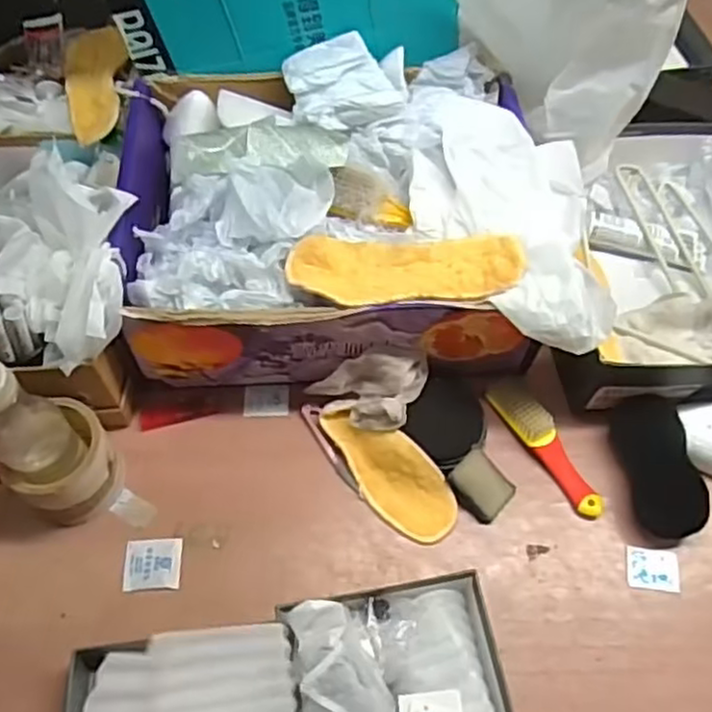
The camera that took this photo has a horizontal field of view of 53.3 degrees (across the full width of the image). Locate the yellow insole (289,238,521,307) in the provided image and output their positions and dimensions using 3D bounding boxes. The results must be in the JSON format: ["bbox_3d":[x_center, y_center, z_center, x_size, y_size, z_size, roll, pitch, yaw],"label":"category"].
[{"bbox_3d":[0.043,-0.076,0.618,0.200,0.021,0.070,1,58,0],"label":"yellow insole"}]

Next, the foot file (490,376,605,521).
[{"bbox_3d":[0.184,0.084,0.682,0.044,0.024,0.154,-26,62,-16],"label":"foot file"}]

